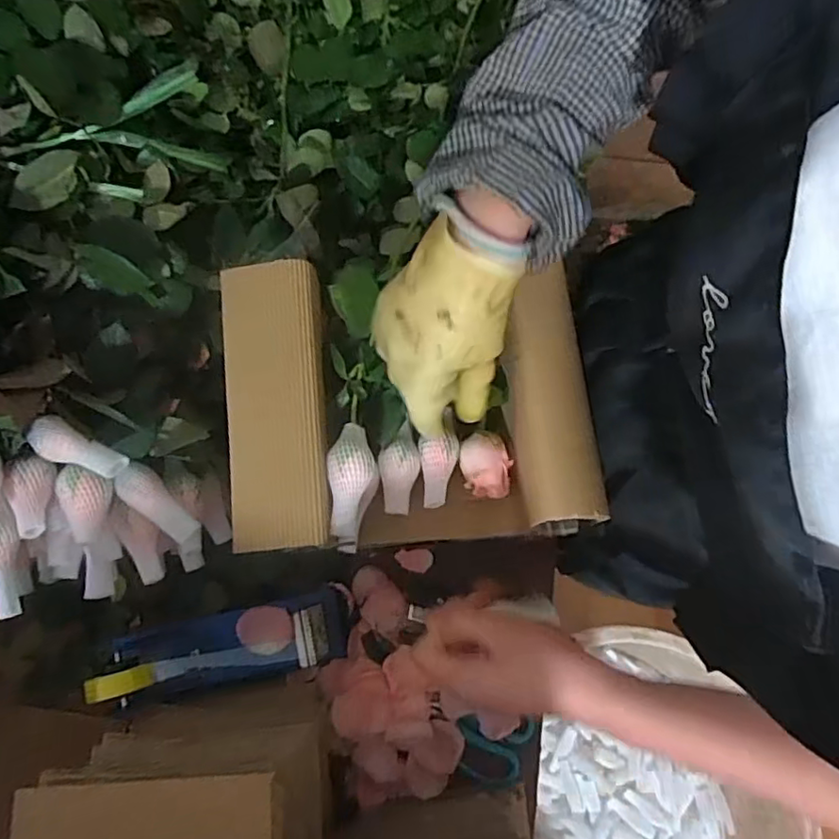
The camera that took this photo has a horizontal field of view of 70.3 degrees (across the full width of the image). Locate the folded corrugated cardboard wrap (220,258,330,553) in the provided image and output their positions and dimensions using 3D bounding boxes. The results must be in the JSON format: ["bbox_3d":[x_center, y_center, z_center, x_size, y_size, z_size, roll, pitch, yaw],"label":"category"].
[{"bbox_3d":[-0.107,-0.012,0.438,0.071,0.029,0.208,-5,76,0],"label":"folded corrugated cardboard wrap"}]

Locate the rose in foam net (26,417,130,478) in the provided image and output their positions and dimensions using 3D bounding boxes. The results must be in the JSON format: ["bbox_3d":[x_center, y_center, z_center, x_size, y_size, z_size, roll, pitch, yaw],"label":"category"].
[{"bbox_3d":[-0.234,0.021,0.412,0.069,0.026,0.028,20,78,5],"label":"rose in foam net"}]

